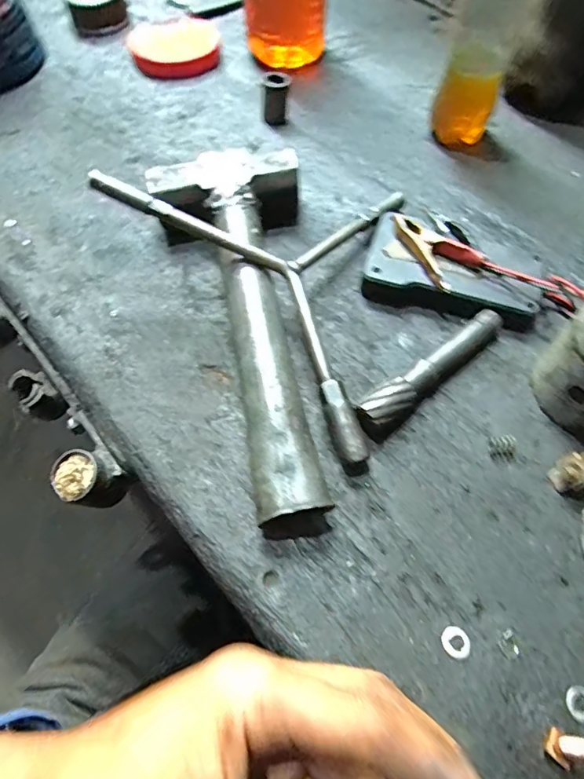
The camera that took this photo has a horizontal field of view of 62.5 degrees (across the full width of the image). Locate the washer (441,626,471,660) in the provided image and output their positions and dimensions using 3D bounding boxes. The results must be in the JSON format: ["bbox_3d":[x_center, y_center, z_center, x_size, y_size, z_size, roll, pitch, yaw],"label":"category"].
[{"bbox_3d":[0.081,0.124,0.236,0.013,0.004,0.015,-4,61,-3],"label":"washer"}]

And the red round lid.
[{"bbox_3d":[-0.115,-0.343,0.483,0.088,0.016,0.075,-20,63,-11],"label":"red round lid"}]

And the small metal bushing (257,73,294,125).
[{"bbox_3d":[-0.014,-0.260,0.427,0.024,0.039,0.026,5,61,2],"label":"small metal bushing"}]

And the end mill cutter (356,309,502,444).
[{"bbox_3d":[0.088,-0.013,0.302,0.118,0.021,0.021,-38,68,-20],"label":"end mill cutter"}]

